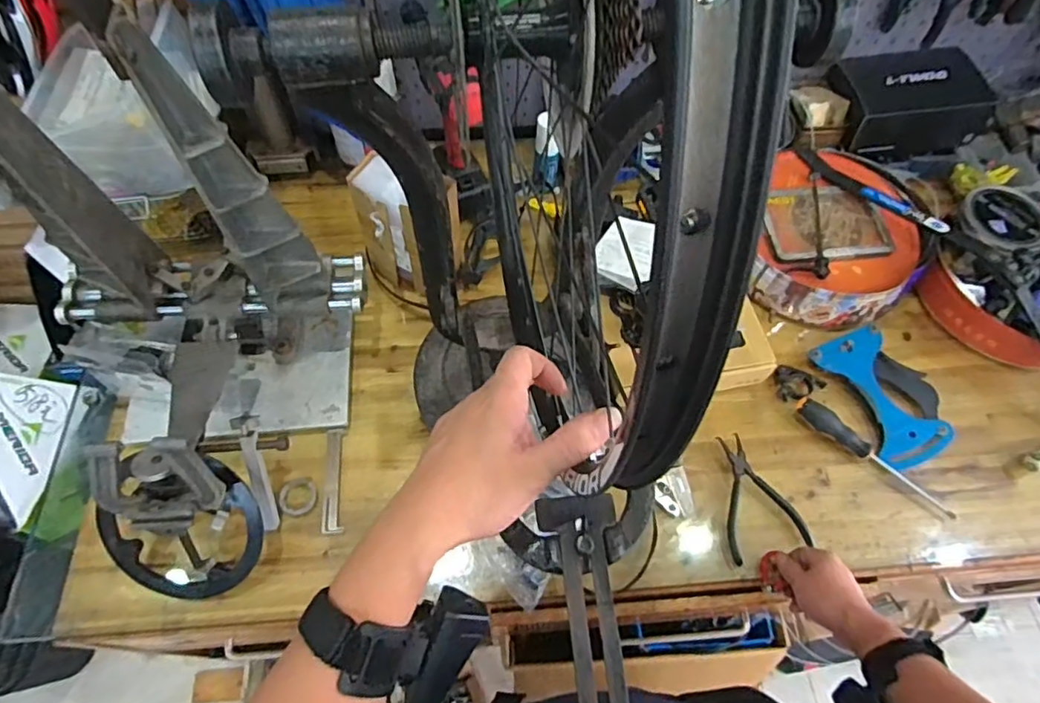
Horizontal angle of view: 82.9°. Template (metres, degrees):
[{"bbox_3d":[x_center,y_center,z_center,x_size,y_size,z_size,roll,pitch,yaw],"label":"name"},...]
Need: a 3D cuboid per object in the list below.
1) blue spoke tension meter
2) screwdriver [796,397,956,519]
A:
[{"bbox_3d":[0.512,0.058,0.821,0.128,0.033,0.195,-21,63,-13],"label":"blue spoke tension meter"},{"bbox_3d":[0.465,0.136,0.770,0.225,0.033,0.025,36,65,17],"label":"screwdriver"}]

